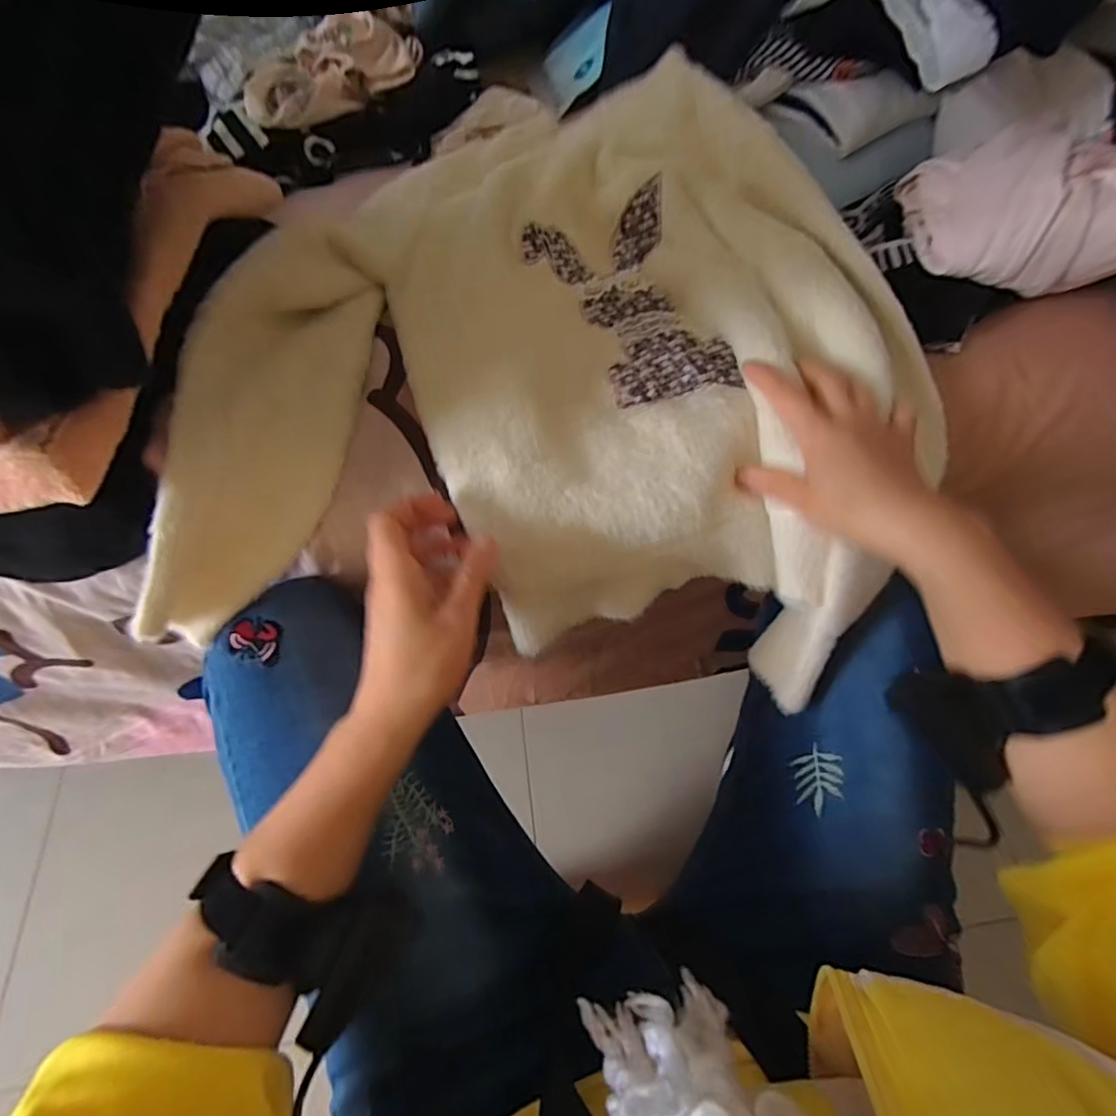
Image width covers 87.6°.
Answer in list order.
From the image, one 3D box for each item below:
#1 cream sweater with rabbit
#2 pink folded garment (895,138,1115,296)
[{"bbox_3d":[0.023,-0.156,0.452,0.487,0.145,0.458,4,60,0],"label":"cream sweater with rabbit"},{"bbox_3d":[0.396,-0.263,0.440,0.231,0.091,0.107,4,58,22],"label":"pink folded garment"}]

